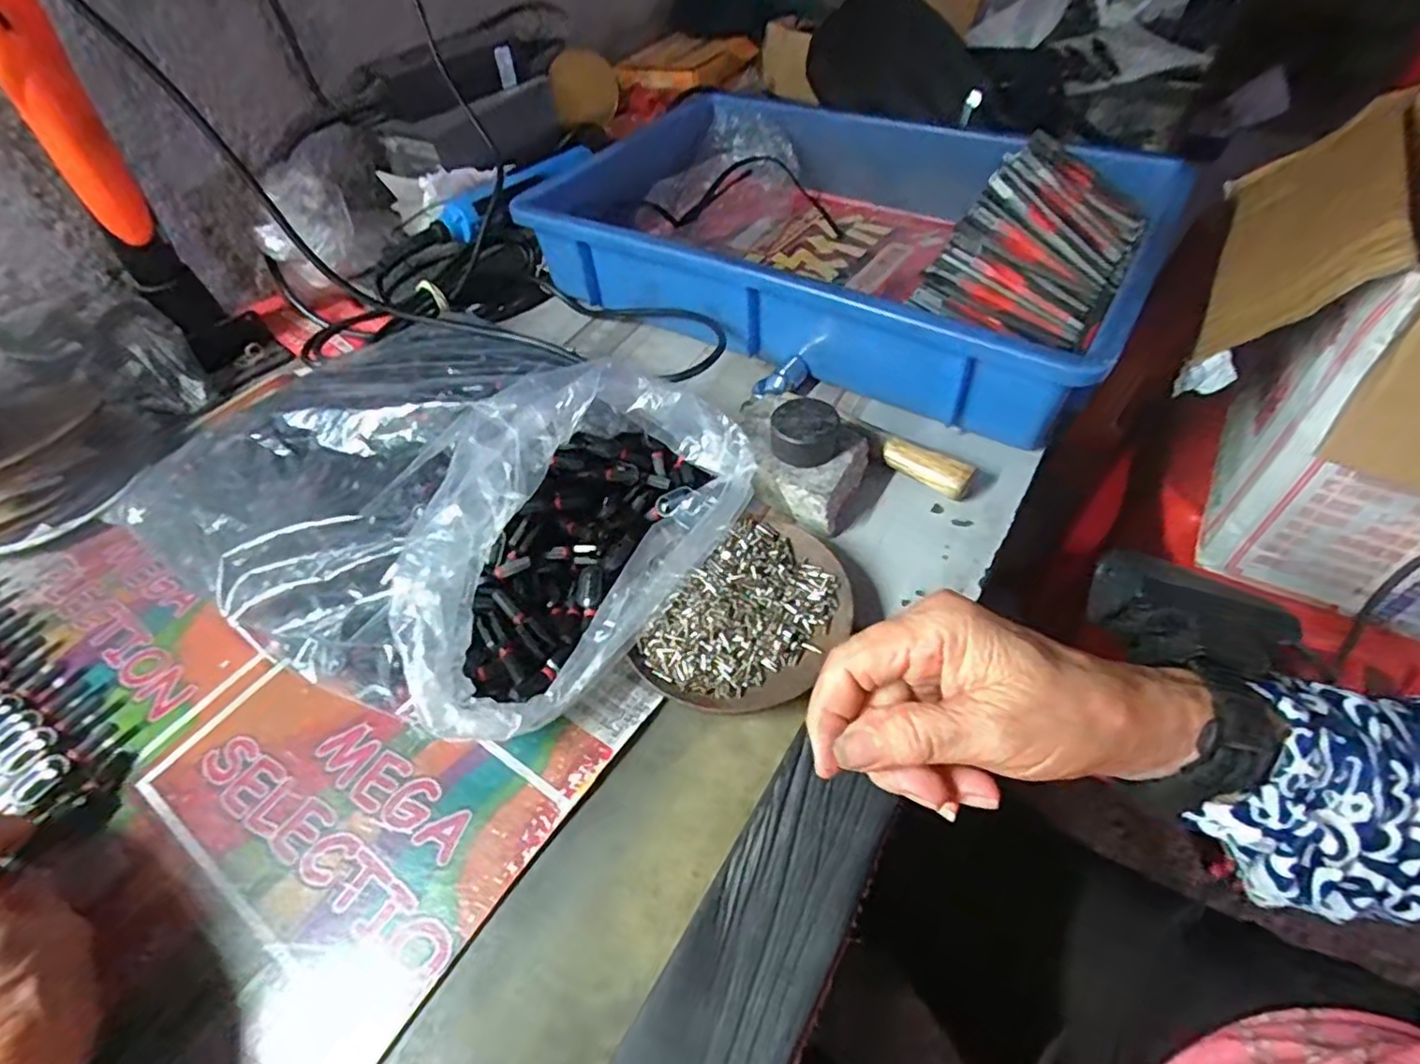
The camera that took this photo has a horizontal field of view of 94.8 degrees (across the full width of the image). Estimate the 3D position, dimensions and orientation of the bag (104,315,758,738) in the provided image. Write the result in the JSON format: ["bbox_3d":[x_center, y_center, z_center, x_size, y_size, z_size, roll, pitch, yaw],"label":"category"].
[{"bbox_3d":[-0.150,-0.028,0.366,0.293,0.074,0.235,26,57,25],"label":"bag"}]

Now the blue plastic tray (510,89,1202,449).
[{"bbox_3d":[0.100,-0.241,0.524,0.442,0.085,0.312,24,56,24],"label":"blue plastic tray"}]

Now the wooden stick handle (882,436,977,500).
[{"bbox_3d":[0.128,-0.038,0.388,0.052,0.018,0.020,25,56,24],"label":"wooden stick handle"}]

